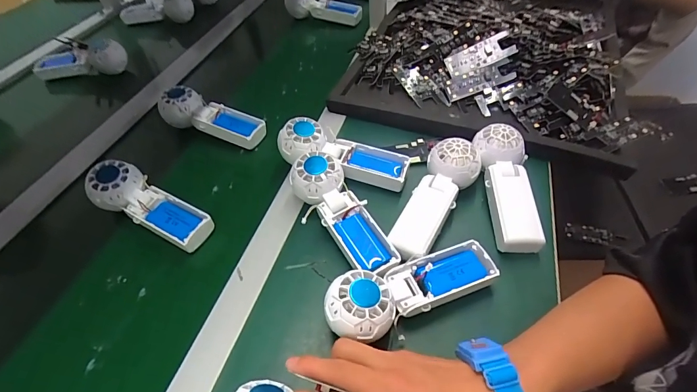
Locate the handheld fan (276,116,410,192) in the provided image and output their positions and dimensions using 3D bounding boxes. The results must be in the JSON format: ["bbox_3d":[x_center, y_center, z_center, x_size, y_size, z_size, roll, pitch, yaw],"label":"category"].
[{"bbox_3d":[-0.006,-0.054,0.497,0.171,0.038,0.060,20,51,0],"label":"handheld fan"}]

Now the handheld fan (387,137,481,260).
[{"bbox_3d":[0.098,-0.002,0.436,0.060,0.046,0.164,23,54,24],"label":"handheld fan"}]

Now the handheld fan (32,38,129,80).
[{"bbox_3d":[-0.526,-0.268,0.734,0.180,0.057,0.040,-1,48,5],"label":"handheld fan"}]

